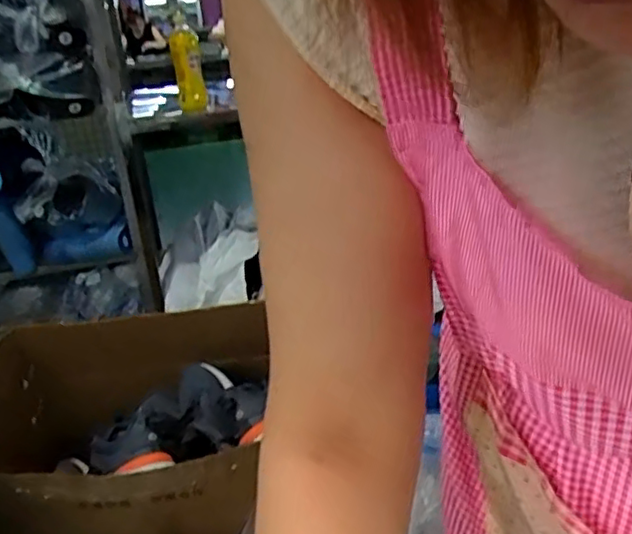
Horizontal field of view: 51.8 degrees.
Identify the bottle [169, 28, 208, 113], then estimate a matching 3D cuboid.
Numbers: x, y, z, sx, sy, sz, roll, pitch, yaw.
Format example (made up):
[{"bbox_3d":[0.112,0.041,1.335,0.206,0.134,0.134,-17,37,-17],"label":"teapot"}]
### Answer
[{"bbox_3d":[-0.323,-0.497,1.654,0.070,0.214,0.074,-8,-3,-3],"label":"bottle"}]

